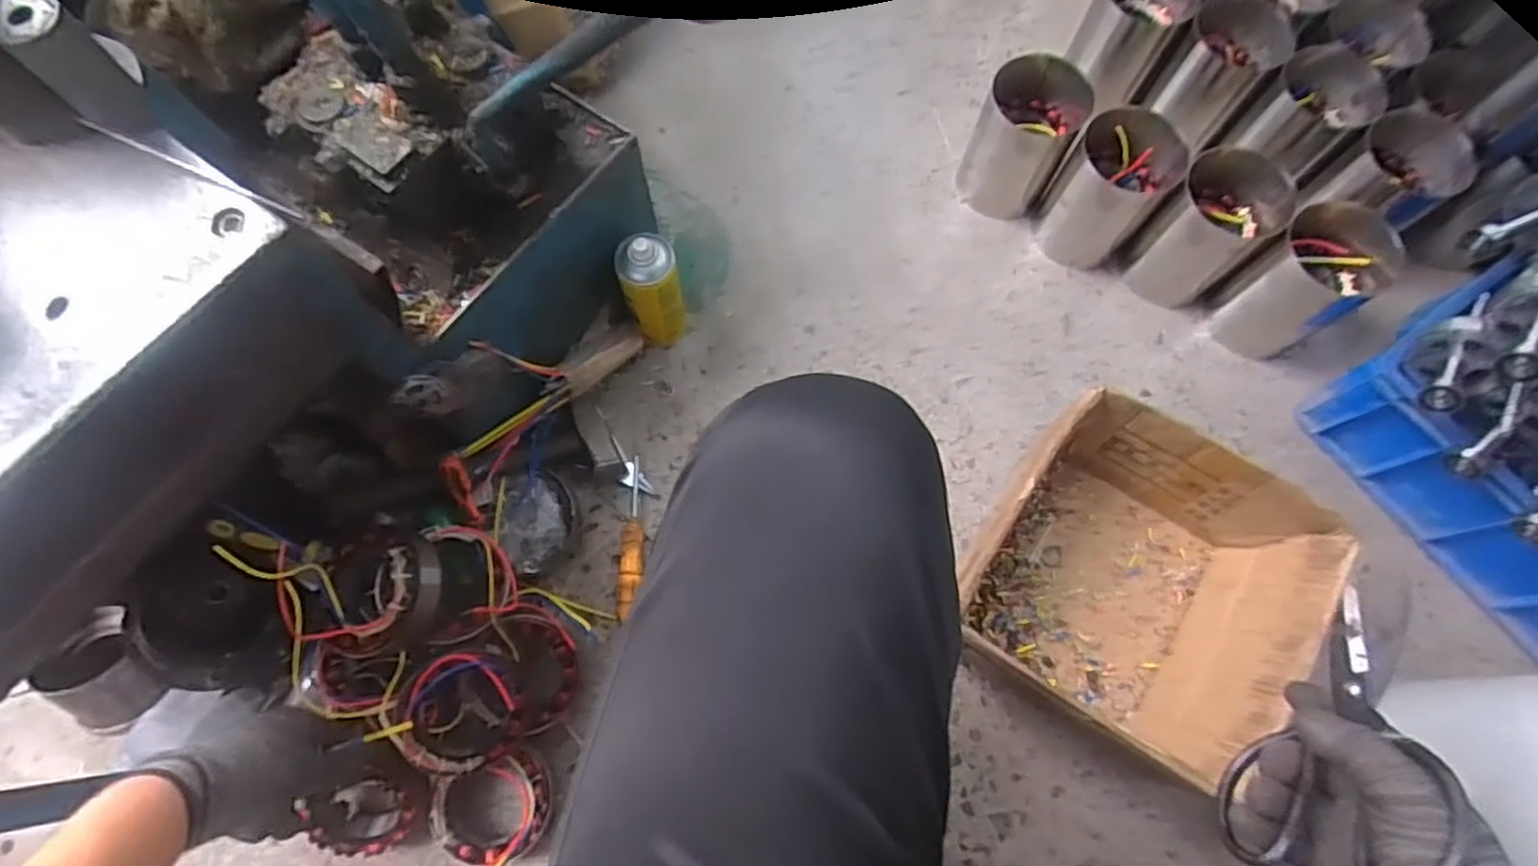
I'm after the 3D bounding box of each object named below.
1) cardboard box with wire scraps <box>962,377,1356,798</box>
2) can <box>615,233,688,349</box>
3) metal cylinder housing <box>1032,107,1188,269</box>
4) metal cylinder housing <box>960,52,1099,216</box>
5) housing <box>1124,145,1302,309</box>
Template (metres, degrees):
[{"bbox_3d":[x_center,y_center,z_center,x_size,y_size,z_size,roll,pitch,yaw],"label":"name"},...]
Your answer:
[{"bbox_3d":[0.368,0.152,0.739,0.283,0.152,0.300,35,75,10],"label":"cardboard box with wire scraps"},{"bbox_3d":[-0.130,-0.159,0.816,0.066,0.178,0.061,0,72,-1],"label":"can"},{"bbox_3d":[0.426,-0.301,0.891,0.114,0.156,0.115,0,72,-1],"label":"metal cylinder housing"},{"bbox_3d":[0.322,-0.378,0.898,0.111,0.178,0.122,0,72,-1],"label":"metal cylinder housing"},{"bbox_3d":[0.532,-0.242,0.868,0.114,0.167,0.120,0,72,-1],"label":"housing"}]

